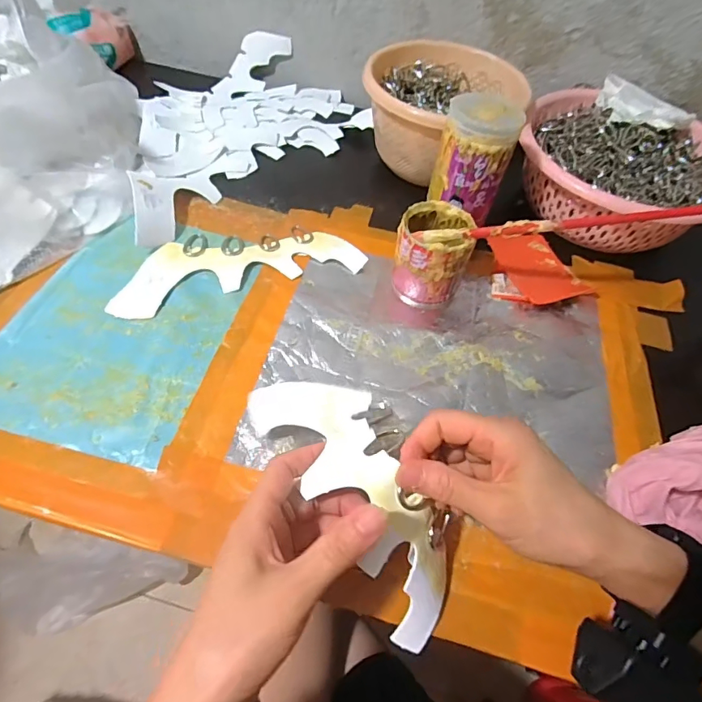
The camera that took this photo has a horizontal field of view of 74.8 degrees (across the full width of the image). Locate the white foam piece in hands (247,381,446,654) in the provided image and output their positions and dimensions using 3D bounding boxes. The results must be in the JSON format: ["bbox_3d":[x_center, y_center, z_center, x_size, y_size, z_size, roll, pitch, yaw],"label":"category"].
[{"bbox_3d":[0.002,0.080,0.301,0.068,0.066,0.194,-27,60,-21],"label":"white foam piece in hands"}]

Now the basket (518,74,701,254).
[{"bbox_3d":[0.285,-0.191,0.490,0.211,0.103,0.200,31,59,16],"label":"basket"}]

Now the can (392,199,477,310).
[{"bbox_3d":[0.073,-0.089,0.419,0.064,0.071,0.065,10,55,2],"label":"can"}]

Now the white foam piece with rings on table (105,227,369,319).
[{"bbox_3d":[-0.104,-0.084,0.439,0.226,0.006,0.084,-11,57,-12],"label":"white foam piece with rings on table"}]

